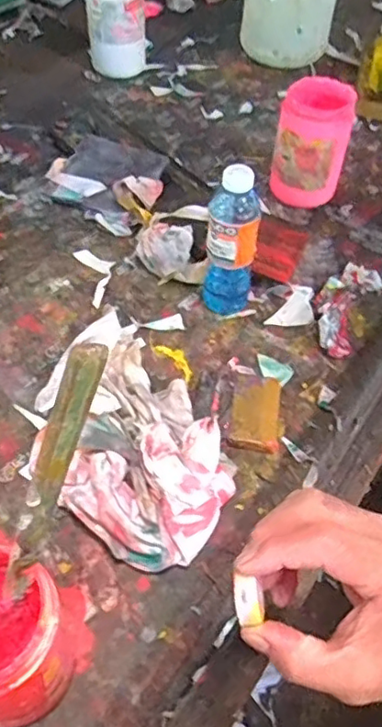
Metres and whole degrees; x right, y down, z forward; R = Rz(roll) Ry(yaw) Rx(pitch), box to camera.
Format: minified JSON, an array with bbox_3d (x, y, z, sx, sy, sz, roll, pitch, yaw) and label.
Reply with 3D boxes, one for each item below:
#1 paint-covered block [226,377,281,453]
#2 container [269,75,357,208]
[{"bbox_3d":[0.066,0.052,0.642,0.053,0.020,0.085,8,52,1],"label":"paint-covered block"},{"bbox_3d":[0.165,-0.294,0.832,0.095,0.155,0.080,19,54,10],"label":"container"}]

